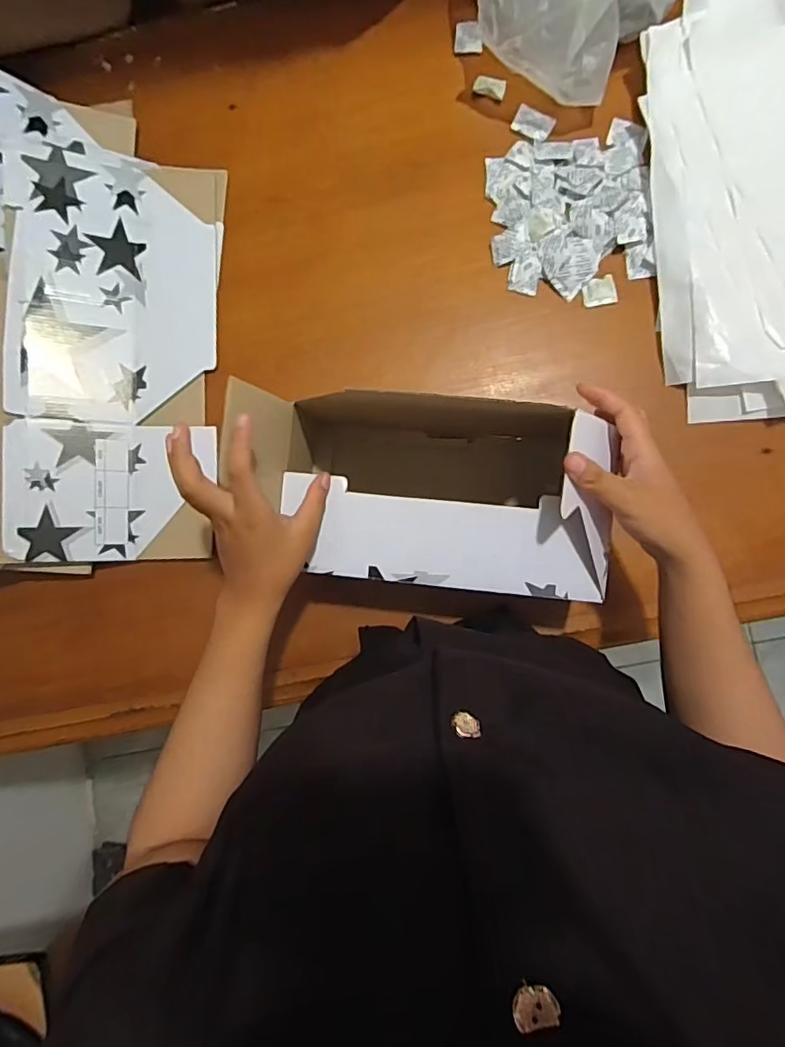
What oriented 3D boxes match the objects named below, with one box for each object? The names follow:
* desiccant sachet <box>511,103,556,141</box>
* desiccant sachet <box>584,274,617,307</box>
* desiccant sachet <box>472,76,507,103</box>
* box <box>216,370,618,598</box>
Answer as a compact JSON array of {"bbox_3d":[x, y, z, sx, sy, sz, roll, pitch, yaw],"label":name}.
[{"bbox_3d":[0.151,-0.428,0.590,0.042,0.005,0.028,30,88,7],"label":"desiccant sachet"},{"bbox_3d":[0.215,-0.242,0.574,0.033,0.007,0.030,-9,85,4],"label":"desiccant sachet"},{"bbox_3d":[0.106,-0.472,0.595,0.035,0.011,0.018,25,90,6],"label":"desiccant sachet"},{"bbox_3d":[0.036,-0.020,0.499,0.284,0.192,0.146,6,88,5],"label":"box"}]

